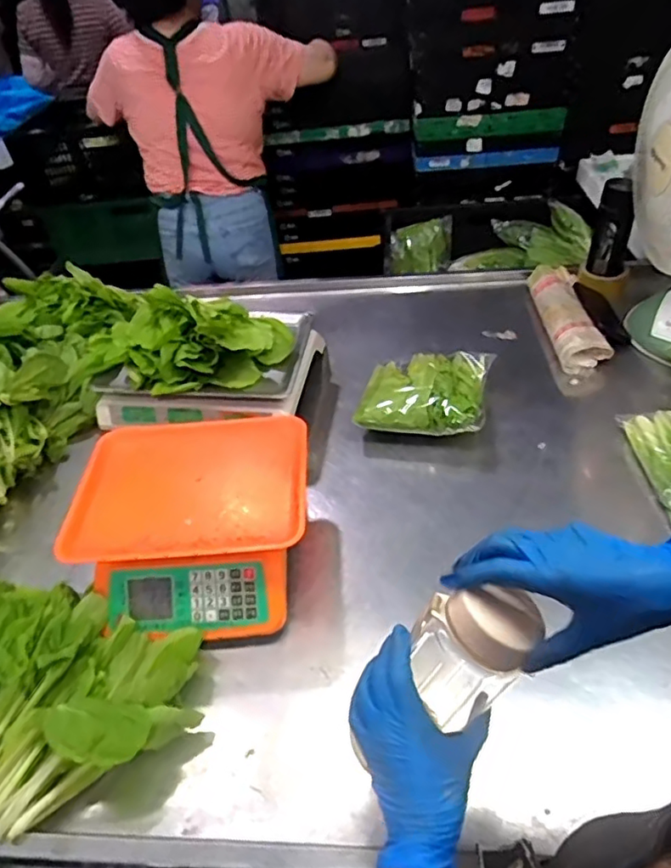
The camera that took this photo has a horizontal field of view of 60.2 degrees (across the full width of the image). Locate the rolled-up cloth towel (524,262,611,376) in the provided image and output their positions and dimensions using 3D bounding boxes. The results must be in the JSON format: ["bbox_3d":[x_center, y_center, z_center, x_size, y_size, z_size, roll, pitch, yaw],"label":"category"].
[{"bbox_3d":[0.453,-0.239,1.144,0.086,0.062,0.319,-4,43,3],"label":"rolled-up cloth towel"}]

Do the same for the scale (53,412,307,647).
[{"bbox_3d":[-0.183,0.119,0.780,0.300,0.126,0.284,-4,43,4],"label":"scale"}]

